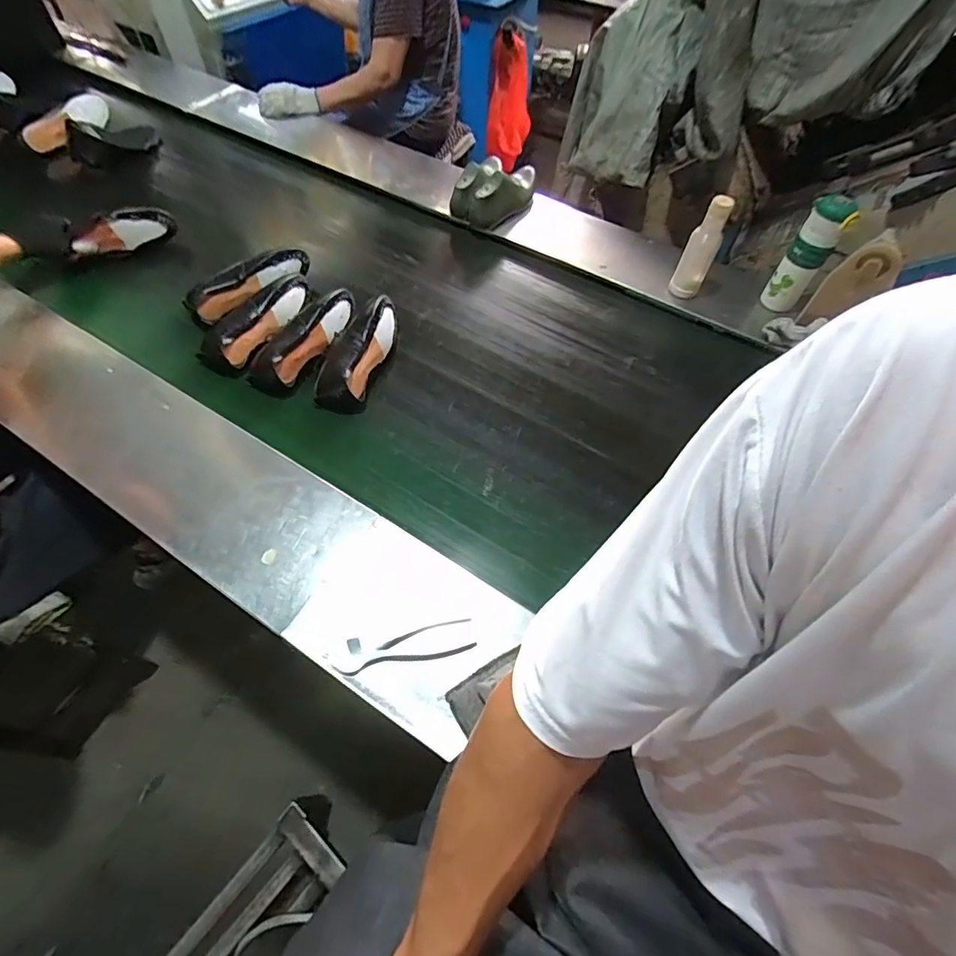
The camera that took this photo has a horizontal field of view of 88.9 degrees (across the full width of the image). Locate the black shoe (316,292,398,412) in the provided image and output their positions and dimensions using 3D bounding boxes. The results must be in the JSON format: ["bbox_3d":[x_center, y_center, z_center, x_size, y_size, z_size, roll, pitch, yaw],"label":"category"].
[{"bbox_3d":[-0.235,-0.248,0.954,0.104,0.082,0.264,13,58,6],"label":"black shoe"}]

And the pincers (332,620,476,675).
[{"bbox_3d":[-0.100,0.229,0.664,0.185,0.016,0.048,-9,58,-8],"label":"pincers"}]

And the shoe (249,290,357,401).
[{"bbox_3d":[-0.323,-0.266,0.963,0.085,0.078,0.278,31,62,17],"label":"shoe"}]

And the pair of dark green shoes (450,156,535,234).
[{"bbox_3d":[0.052,-0.724,1.231,0.149,0.116,0.255,29,61,16],"label":"pair of dark green shoes"}]

